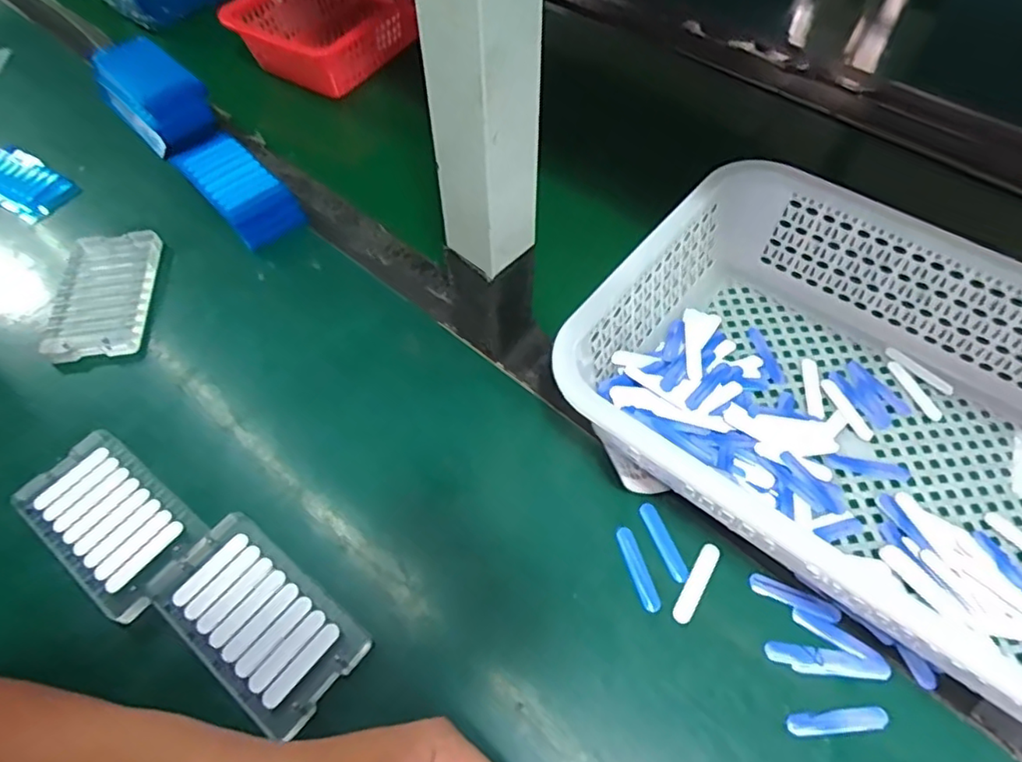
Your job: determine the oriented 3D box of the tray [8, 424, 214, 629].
[{"bbox_3d":[-0.253,0.087,0.389,0.118,0.012,0.068,32,64,19],"label":"tray"}]

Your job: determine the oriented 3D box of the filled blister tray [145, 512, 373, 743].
[{"bbox_3d":[-0.147,0.137,0.356,0.123,0.010,0.067,34,65,20],"label":"filled blister tray"}]

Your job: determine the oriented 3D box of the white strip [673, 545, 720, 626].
[{"bbox_3d":[0.111,0.119,0.364,0.011,0.004,0.051,28,63,17],"label":"white strip"}]

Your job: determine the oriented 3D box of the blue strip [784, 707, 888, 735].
[{"bbox_3d":[0.173,0.180,0.325,0.051,0.004,0.011,-4,58,-1],"label":"blue strip"}]

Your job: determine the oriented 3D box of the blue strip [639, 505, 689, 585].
[{"bbox_3d":[0.095,0.099,0.379,0.011,0.004,0.050,-20,60,-11],"label":"blue strip"}]

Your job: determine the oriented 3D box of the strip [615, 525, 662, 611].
[{"bbox_3d":[0.076,0.112,0.369,0.012,0.004,0.051,-16,59,-8],"label":"strip"}]

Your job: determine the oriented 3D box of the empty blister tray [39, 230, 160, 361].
[{"bbox_3d":[-0.327,-0.066,0.493,0.068,0.022,0.114,-7,58,-3],"label":"empty blister tray"}]

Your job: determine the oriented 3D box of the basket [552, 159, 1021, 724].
[{"bbox_3d":[0.232,0.016,0.380,0.349,0.082,0.243,34,64,20],"label":"basket"}]

